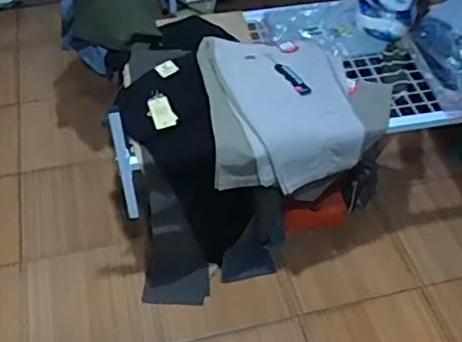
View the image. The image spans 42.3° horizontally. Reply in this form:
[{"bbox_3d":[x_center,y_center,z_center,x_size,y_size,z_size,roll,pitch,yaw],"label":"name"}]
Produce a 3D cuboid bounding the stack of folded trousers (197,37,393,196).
[{"bbox_3d":[0.190,-0.189,1.692,0.512,0.206,0.426,-7,46,-6],"label":"stack of folded trousers"}]

